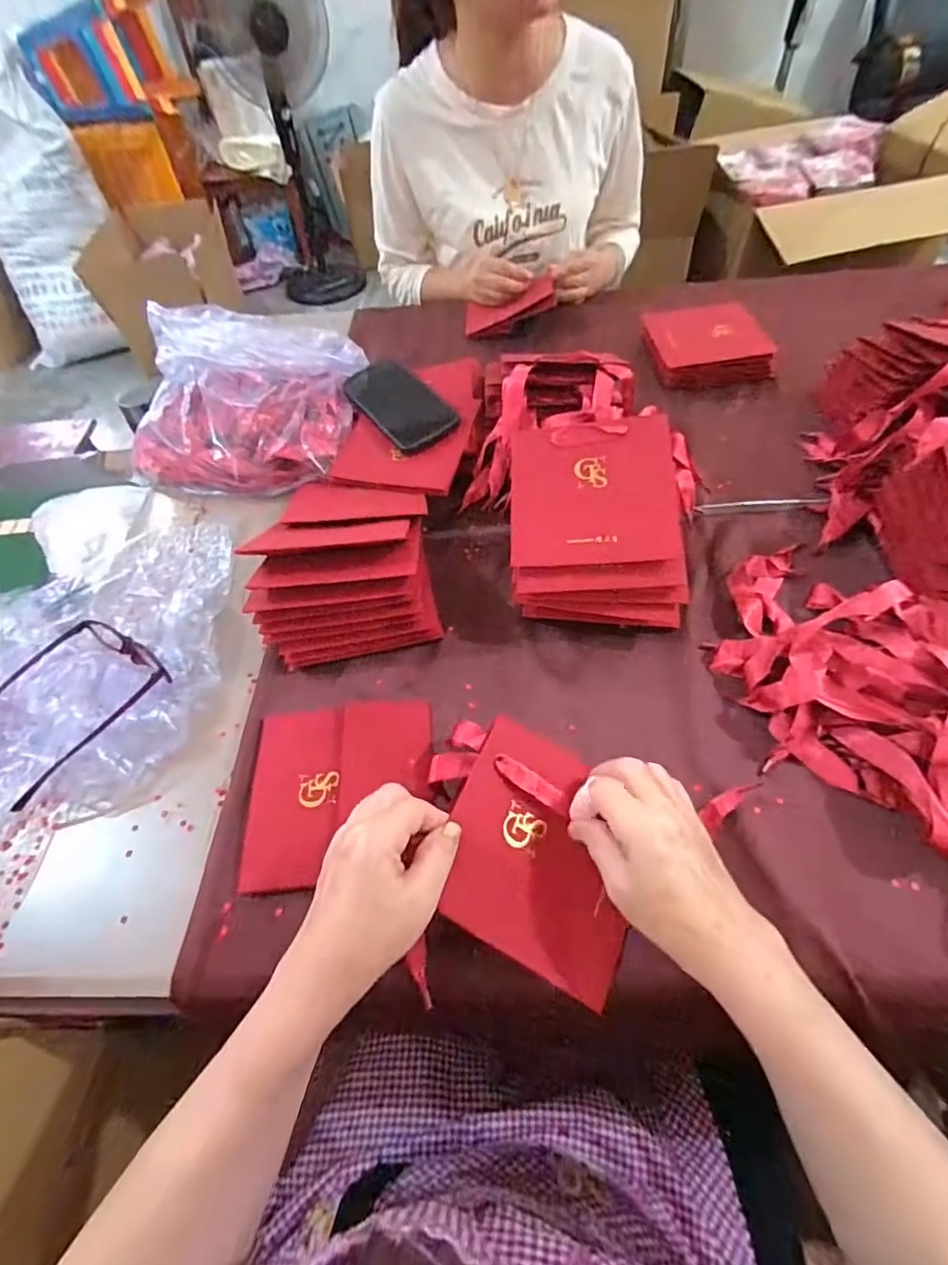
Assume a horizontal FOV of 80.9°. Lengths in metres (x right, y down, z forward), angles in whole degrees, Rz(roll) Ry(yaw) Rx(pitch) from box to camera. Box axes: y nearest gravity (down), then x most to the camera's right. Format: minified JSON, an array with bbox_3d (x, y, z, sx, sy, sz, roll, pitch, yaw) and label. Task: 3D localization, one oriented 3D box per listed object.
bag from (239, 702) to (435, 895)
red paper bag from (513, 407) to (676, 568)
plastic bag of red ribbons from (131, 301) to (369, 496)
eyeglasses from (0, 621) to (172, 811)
[{"bbox_3d":[-0.102,0.120,0.434,0.138,0.011,0.135,-7,54,0],"label":"bag"},{"bbox_3d":[0.105,-0.128,0.489,0.139,0.007,0.140,1,78,7],"label":"red paper bag"},{"bbox_3d":[-0.276,-0.303,0.684,0.283,0.104,0.263,9,56,11],"label":"plastic bag of red ribbons"},{"bbox_3d":[-0.356,0.059,0.476,0.152,0.038,0.152,26,60,21],"label":"eyeglasses"}]

